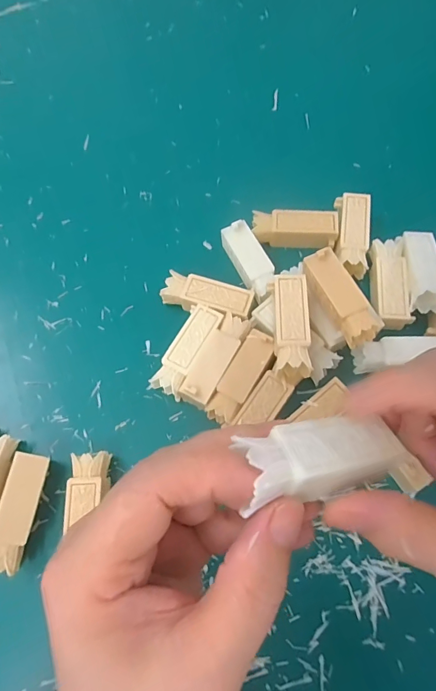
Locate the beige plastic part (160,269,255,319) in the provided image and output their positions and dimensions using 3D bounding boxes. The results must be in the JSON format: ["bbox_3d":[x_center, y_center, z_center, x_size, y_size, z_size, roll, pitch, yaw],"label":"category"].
[{"bbox_3d":[-0.007,-0.031,0.283,0.060,0.020,0.024,14,70,8],"label":"beige plastic part"}]

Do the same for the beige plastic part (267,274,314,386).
[{"bbox_3d":[0.044,-0.010,0.252,0.022,0.020,0.063,-2,69,2],"label":"beige plastic part"}]

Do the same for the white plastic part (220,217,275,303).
[{"bbox_3d":[0.023,-0.057,0.291,0.023,0.022,0.060,-24,69,-6],"label":"white plastic part"}]

